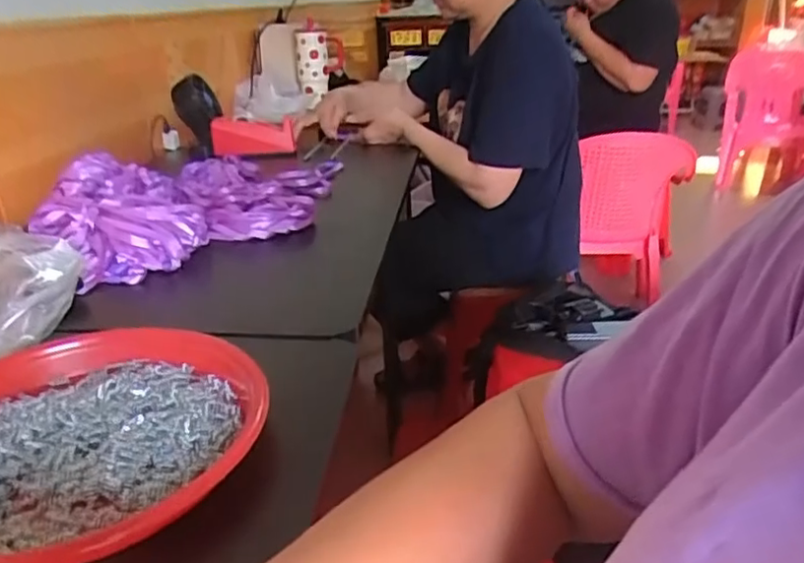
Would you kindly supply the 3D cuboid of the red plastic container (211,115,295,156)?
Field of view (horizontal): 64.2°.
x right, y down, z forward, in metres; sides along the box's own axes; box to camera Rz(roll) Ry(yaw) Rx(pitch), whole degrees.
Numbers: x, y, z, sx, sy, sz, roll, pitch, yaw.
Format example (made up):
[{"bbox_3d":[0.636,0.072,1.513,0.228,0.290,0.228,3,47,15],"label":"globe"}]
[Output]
[{"bbox_3d":[-0.278,-0.271,1.194,0.150,0.072,0.035,-13,27,-24],"label":"red plastic container"}]

